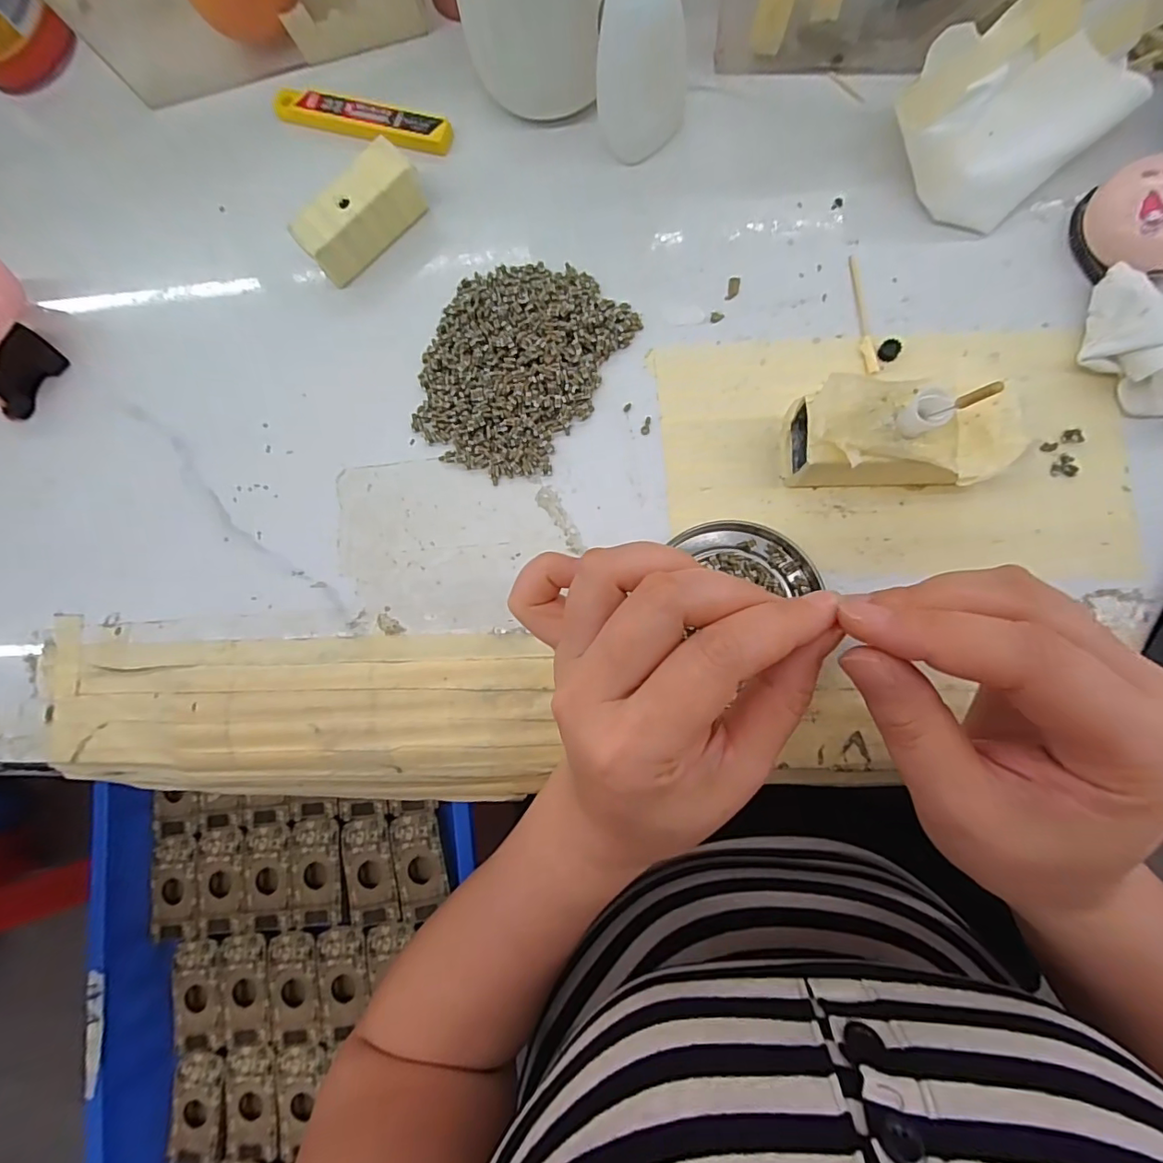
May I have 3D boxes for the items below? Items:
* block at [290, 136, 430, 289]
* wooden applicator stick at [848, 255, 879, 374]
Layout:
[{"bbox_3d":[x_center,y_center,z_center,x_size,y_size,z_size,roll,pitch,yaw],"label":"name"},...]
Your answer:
[{"bbox_3d":[-0.110,-0.183,0.270,0.064,0.027,0.027,-44,81,1],"label":"block"},{"bbox_3d":[0.130,-0.125,0.247,0.006,0.004,0.059,-7,83,6],"label":"wooden applicator stick"}]

